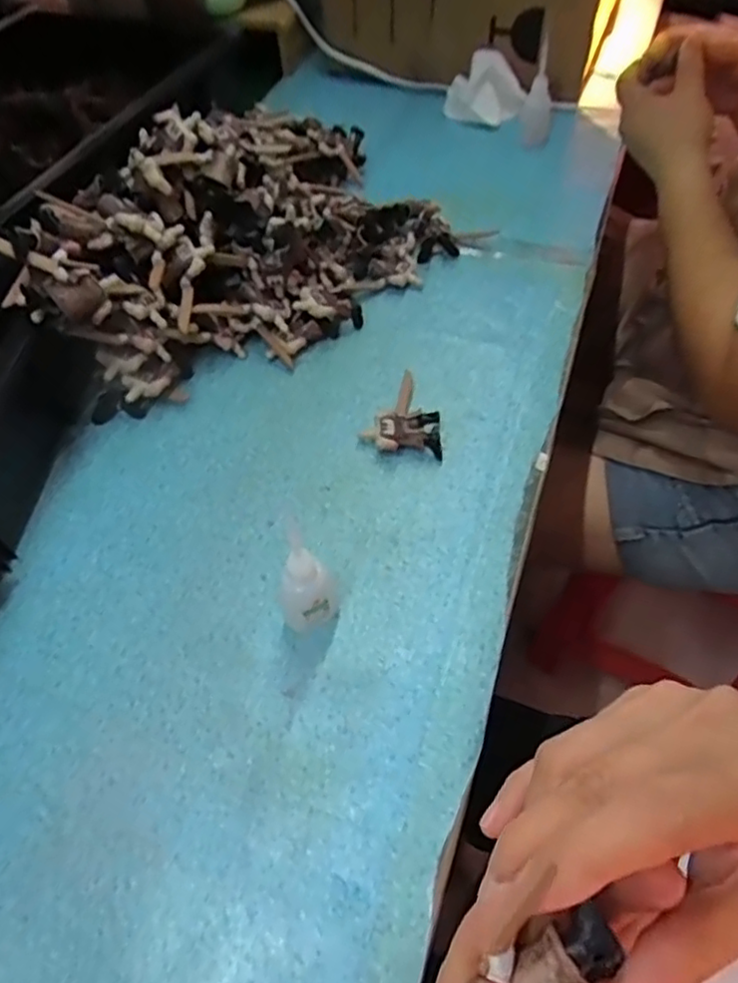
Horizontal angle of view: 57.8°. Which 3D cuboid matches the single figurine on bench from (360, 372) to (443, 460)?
[{"bbox_3d":[0.026,-0.061,0.506,0.058,0.018,0.077,1,54,4],"label":"single figurine on bench"}]

